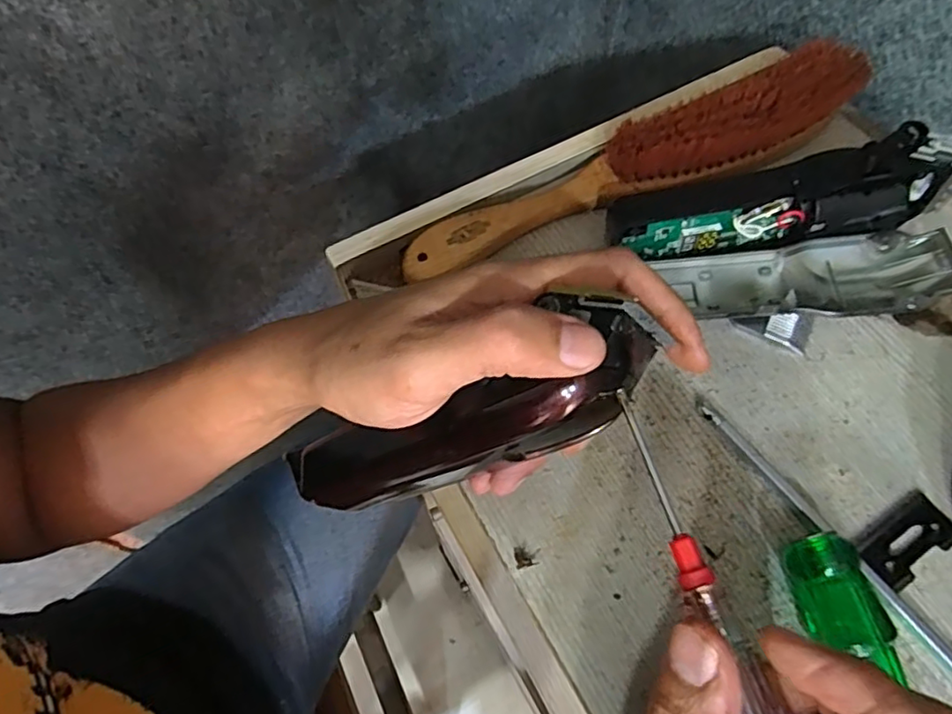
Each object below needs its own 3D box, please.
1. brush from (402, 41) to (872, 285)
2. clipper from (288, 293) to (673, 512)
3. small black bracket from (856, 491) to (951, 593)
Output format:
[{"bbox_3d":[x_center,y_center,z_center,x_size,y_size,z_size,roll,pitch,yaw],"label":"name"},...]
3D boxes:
[{"bbox_3d":[0.081,-0.102,0.307,0.246,0.034,0.035,-22,65,-10],"label":"brush"},{"bbox_3d":[-0.005,0.026,0.240,0.161,0.037,0.036,-26,61,24],"label":"clipper"},{"bbox_3d":[0.175,0.074,0.245,0.041,0.004,0.021,-32,67,-14],"label":"small black bracket"}]

